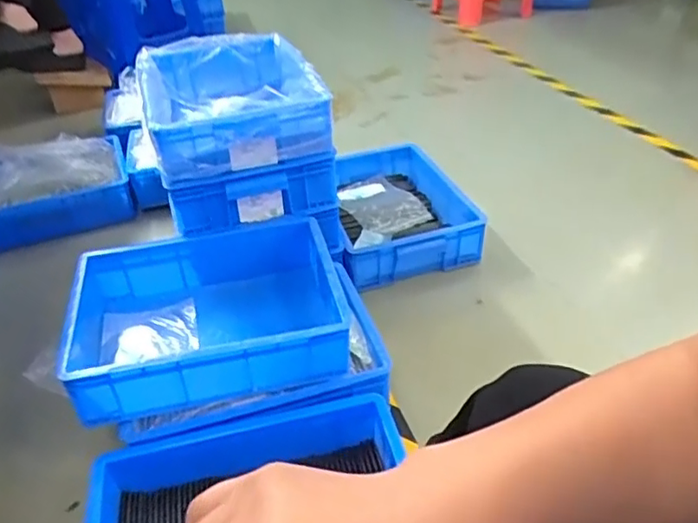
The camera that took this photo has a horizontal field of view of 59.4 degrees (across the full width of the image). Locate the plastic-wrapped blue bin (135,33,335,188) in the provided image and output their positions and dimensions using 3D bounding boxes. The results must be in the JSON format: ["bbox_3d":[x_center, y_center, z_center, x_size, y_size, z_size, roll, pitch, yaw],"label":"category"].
[{"bbox_3d":[-0.248,-0.335,1.274,0.327,0.132,0.513,-14,38,-13],"label":"plastic-wrapped blue bin"}]

